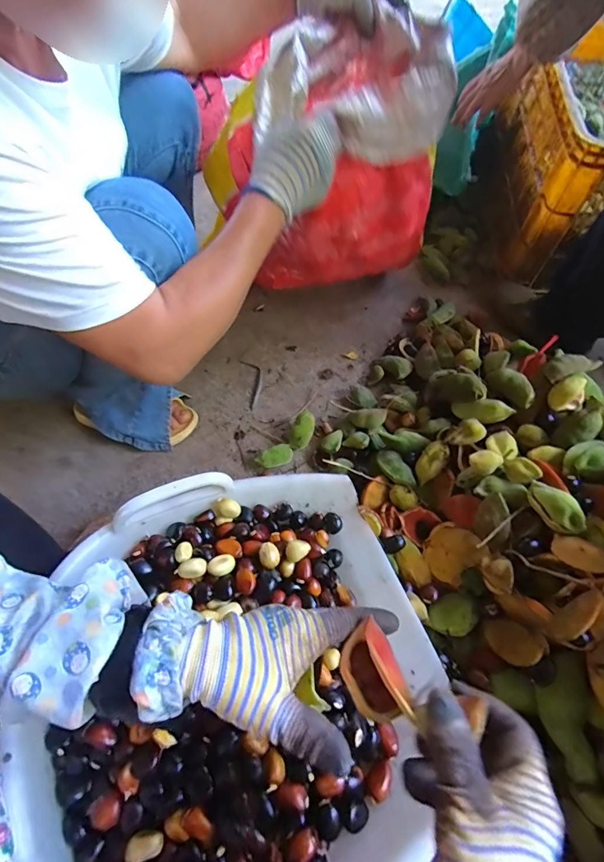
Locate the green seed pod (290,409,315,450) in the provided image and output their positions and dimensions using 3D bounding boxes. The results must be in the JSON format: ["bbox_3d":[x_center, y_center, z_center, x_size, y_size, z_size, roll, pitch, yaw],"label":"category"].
[{"bbox_3d":[0.002,-0.002,0.705,0.036,0.026,0.070,22,82,-9],"label":"green seed pod"}]

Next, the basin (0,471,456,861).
[{"bbox_3d":[-0.062,0.244,0.409,0.390,0.104,0.406,-16,58,-7],"label":"basin"}]

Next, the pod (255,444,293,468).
[{"bbox_3d":[-0.049,0.046,0.693,0.061,0.021,0.036,-25,92,-17],"label":"pod"}]

